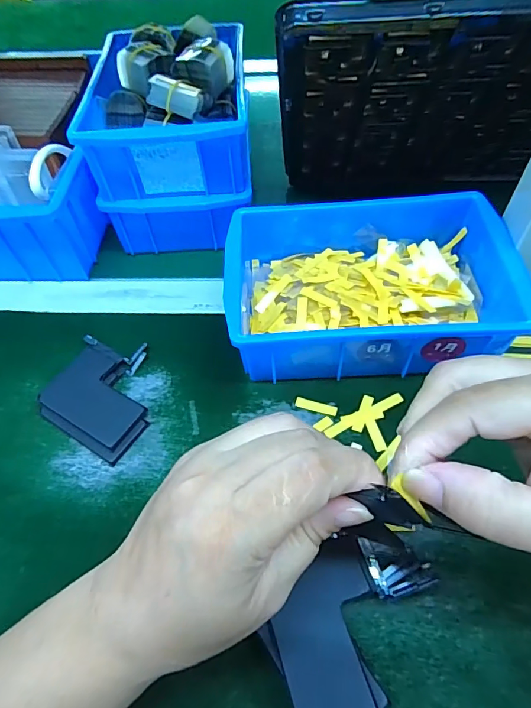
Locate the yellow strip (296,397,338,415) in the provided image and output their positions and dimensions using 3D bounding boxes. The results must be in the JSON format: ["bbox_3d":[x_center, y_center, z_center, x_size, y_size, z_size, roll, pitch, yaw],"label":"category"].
[{"bbox_3d":[0.037,0.037,0.319,0.030,0.004,0.008,12,55,11],"label":"yellow strip"}]

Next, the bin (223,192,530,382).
[{"bbox_3d":[0.074,-0.054,0.344,0.202,0.073,0.144,-2,54,1],"label":"bin"}]

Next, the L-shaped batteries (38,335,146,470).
[{"bbox_3d":[-0.118,0.028,0.331,0.085,0.008,0.080,25,59,19],"label":"L-shaped batteries"}]

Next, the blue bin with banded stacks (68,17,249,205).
[{"bbox_3d":[-0.082,-0.220,0.390,0.130,0.077,0.178,-3,55,1],"label":"blue bin with banded stacks"}]

